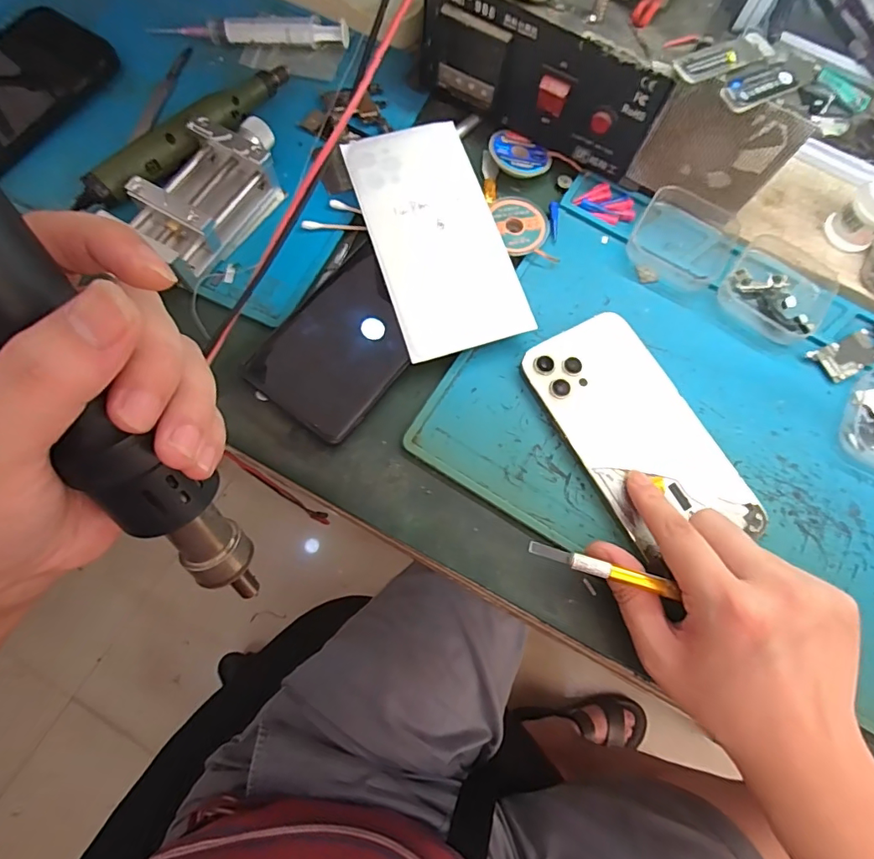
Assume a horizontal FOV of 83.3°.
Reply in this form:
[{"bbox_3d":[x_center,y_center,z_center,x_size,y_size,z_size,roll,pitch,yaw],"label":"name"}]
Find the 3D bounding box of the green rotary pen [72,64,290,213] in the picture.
[{"bbox_3d":[-0.163,-0.197,0.324,0.167,0.024,0.025,-43,80,-13],"label":"green rotary pen"}]

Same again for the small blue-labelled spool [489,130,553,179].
[{"bbox_3d":[0.059,-0.195,0.351,0.045,0.014,0.036,11,74,1],"label":"small blue-labelled spool"}]

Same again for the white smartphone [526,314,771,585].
[{"bbox_3d":[0.119,0.003,0.294,0.077,0.006,0.150,-28,77,-10],"label":"white smartphone"}]

